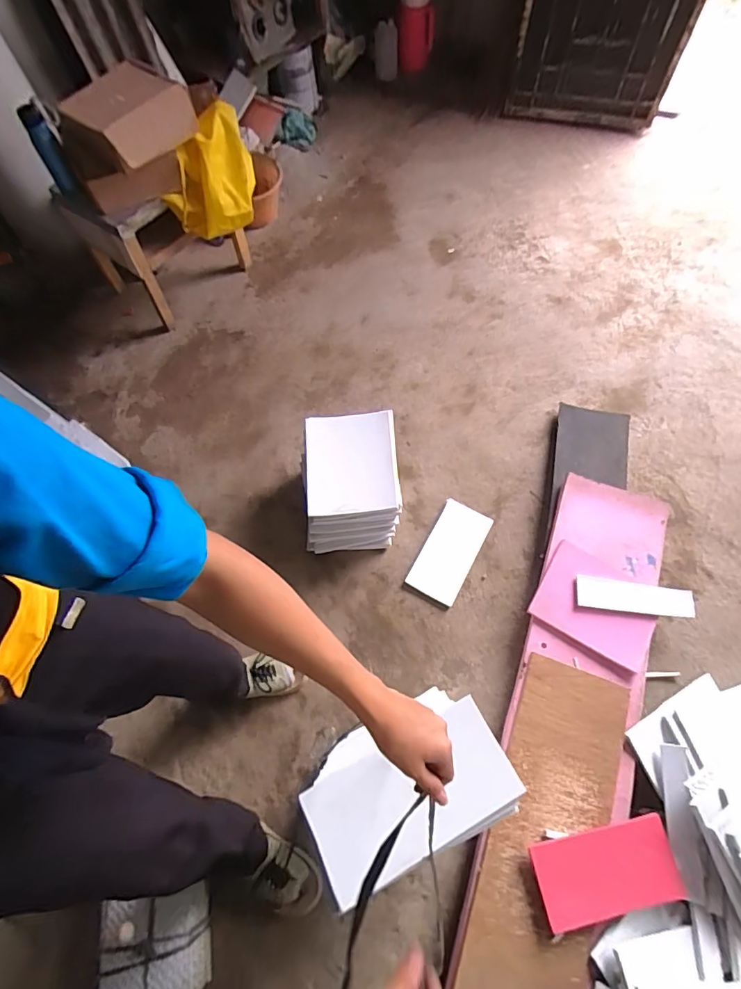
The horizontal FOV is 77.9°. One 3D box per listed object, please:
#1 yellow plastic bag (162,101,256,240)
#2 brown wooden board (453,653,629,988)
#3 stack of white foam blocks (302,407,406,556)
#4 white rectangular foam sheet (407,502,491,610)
[{"bbox_3d":[-0.472,-0.924,1.343,0.260,0.231,0.190,-15,65,-5],"label":"yellow plastic bag"},{"bbox_3d":[0.352,0.692,0.910,0.215,0.021,0.682,18,66,10],"label":"brown wooden board"},{"bbox_3d":[-0.054,-0.027,1.212,0.242,0.199,0.311,-3,64,1],"label":"stack of white foam blocks"},{"bbox_3d":[0.212,0.150,1.229,0.138,0.019,0.269,27,67,13],"label":"white rectangular foam sheet"}]

